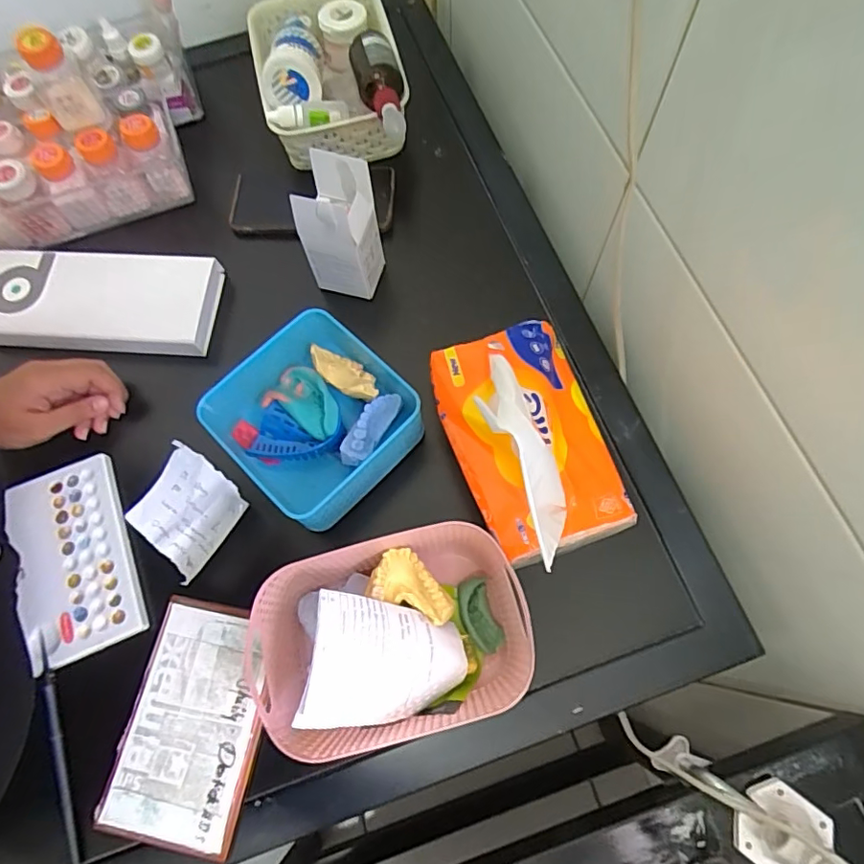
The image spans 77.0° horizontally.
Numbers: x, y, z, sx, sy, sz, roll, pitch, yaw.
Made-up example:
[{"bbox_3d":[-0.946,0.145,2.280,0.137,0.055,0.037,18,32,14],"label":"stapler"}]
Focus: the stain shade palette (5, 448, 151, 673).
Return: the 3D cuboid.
[{"bbox_3d":[-0.284,0.100,0.439,0.077,0.008,0.153,-26,70,-8],"label":"stain shade palette"}]

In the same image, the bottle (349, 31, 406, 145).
[{"bbox_3d":[-0.049,-0.321,0.517,0.043,0.049,0.116,-12,70,-2],"label":"bottle"}]

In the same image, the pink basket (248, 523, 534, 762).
[{"bbox_3d":[-0.022,0.140,0.368,0.181,0.082,0.130,-9,70,-1],"label":"pink basket"}]

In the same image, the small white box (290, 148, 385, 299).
[{"bbox_3d":[-0.078,-0.172,0.477,0.053,0.126,0.053,15,72,7],"label":"small white box"}]

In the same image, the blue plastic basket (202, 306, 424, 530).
[{"bbox_3d":[-0.094,-0.011,0.443,0.141,0.057,0.136,41,77,15],"label":"blue plastic basket"}]

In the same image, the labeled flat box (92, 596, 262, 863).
[{"bbox_3d":[-0.173,0.208,0.394,0.096,0.008,0.156,8,71,5],"label":"labeled flat box"}]

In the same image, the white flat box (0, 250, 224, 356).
[{"bbox_3d":[-0.312,-0.122,0.507,0.216,0.031,0.094,2,70,3],"label":"white flat box"}]

